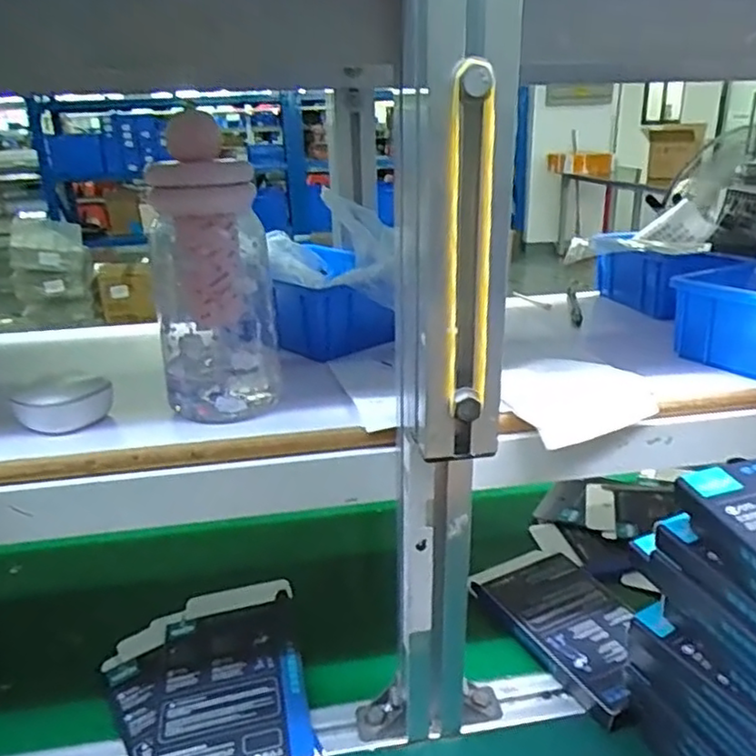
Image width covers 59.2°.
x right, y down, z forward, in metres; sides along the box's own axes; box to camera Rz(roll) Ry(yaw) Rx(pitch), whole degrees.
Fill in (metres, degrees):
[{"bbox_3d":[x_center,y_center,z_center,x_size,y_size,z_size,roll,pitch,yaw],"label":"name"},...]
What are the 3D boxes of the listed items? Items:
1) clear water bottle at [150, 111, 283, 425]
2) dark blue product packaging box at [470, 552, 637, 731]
[{"bbox_3d":[-0.107,-0.068,0.436,0.075,0.183,0.062,-9,22,-17],"label":"clear water bottle"},{"bbox_3d":[0.169,0.209,0.571,0.108,0.025,0.175,-14,24,-27],"label":"dark blue product packaging box"}]

